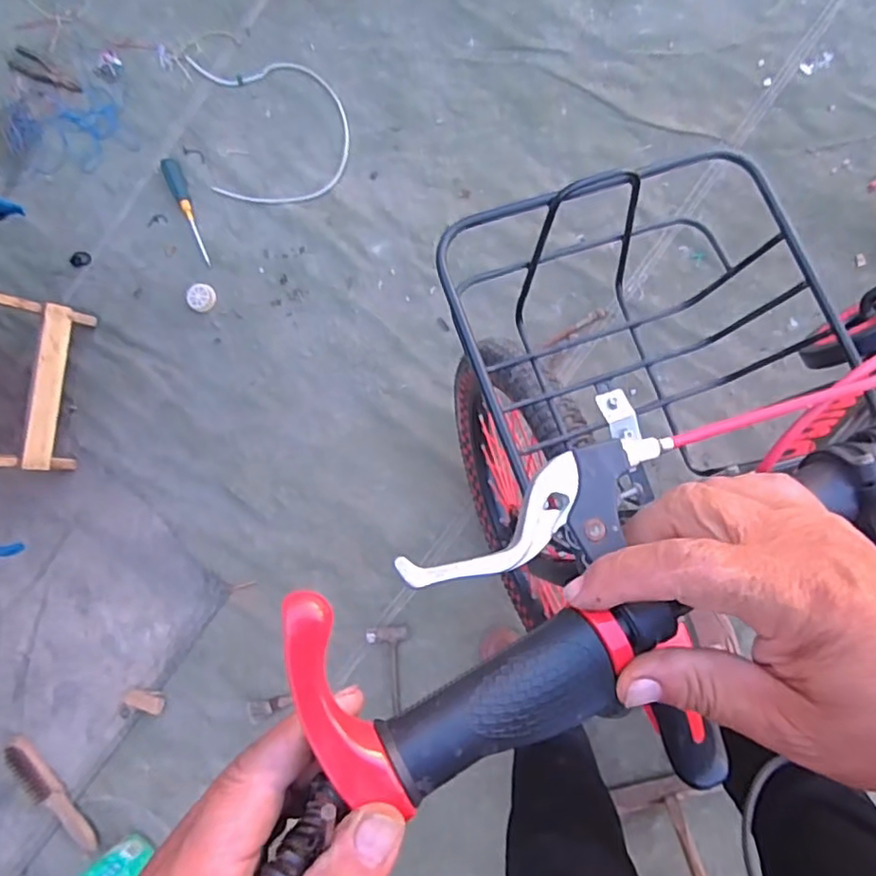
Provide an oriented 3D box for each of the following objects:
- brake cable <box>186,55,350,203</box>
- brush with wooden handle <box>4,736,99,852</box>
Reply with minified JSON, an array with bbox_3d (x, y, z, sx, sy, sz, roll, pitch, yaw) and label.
[{"bbox_3d":[-0.314,-0.554,1.147,0.310,0.011,0.252,6,93,3],"label":"brake cable"},{"bbox_3d":[-0.726,0.669,1.176,0.062,0.022,0.251,-44,82,5],"label":"brush with wooden handle"}]

